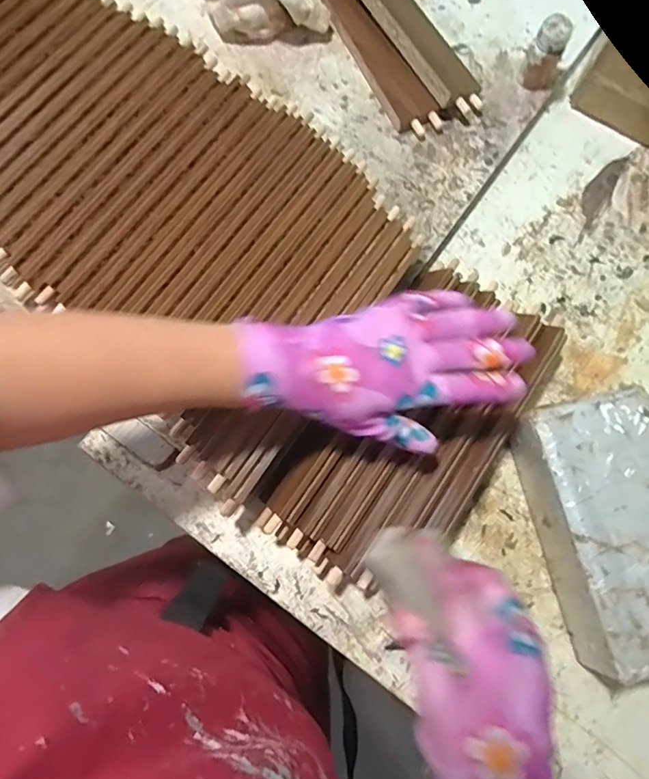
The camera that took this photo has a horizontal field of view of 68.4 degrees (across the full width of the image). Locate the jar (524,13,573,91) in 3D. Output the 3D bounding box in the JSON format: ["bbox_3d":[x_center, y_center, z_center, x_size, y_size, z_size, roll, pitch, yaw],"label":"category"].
[{"bbox_3d":[0.221,-0.332,0.474,0.035,0.065,0.031,27,78,4],"label":"jar"}]

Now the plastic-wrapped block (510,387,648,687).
[{"bbox_3d":[0.224,0.109,0.383,0.108,0.066,0.210,-13,78,-4],"label":"plastic-wrapped block"}]

